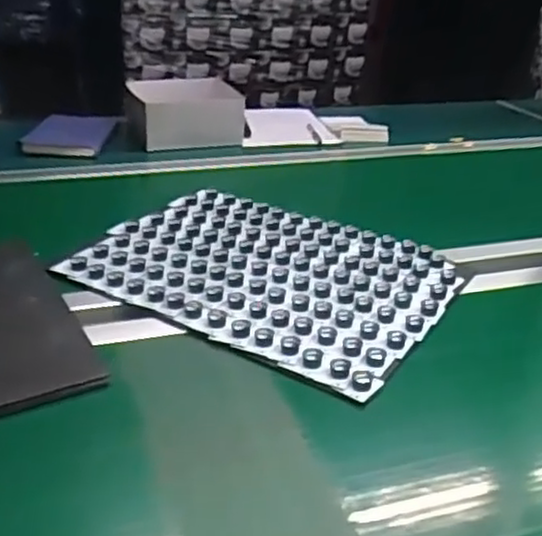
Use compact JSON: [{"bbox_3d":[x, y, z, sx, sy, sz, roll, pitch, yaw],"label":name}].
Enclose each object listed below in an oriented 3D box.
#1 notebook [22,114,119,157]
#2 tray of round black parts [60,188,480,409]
[{"bbox_3d":[-0.393,-0.267,1.429,0.140,0.025,0.210,4,29,2],"label":"notebook"},{"bbox_3d":[-0.003,0.000,0.976,0.465,0.017,0.346,20,33,28],"label":"tray of round black parts"}]

